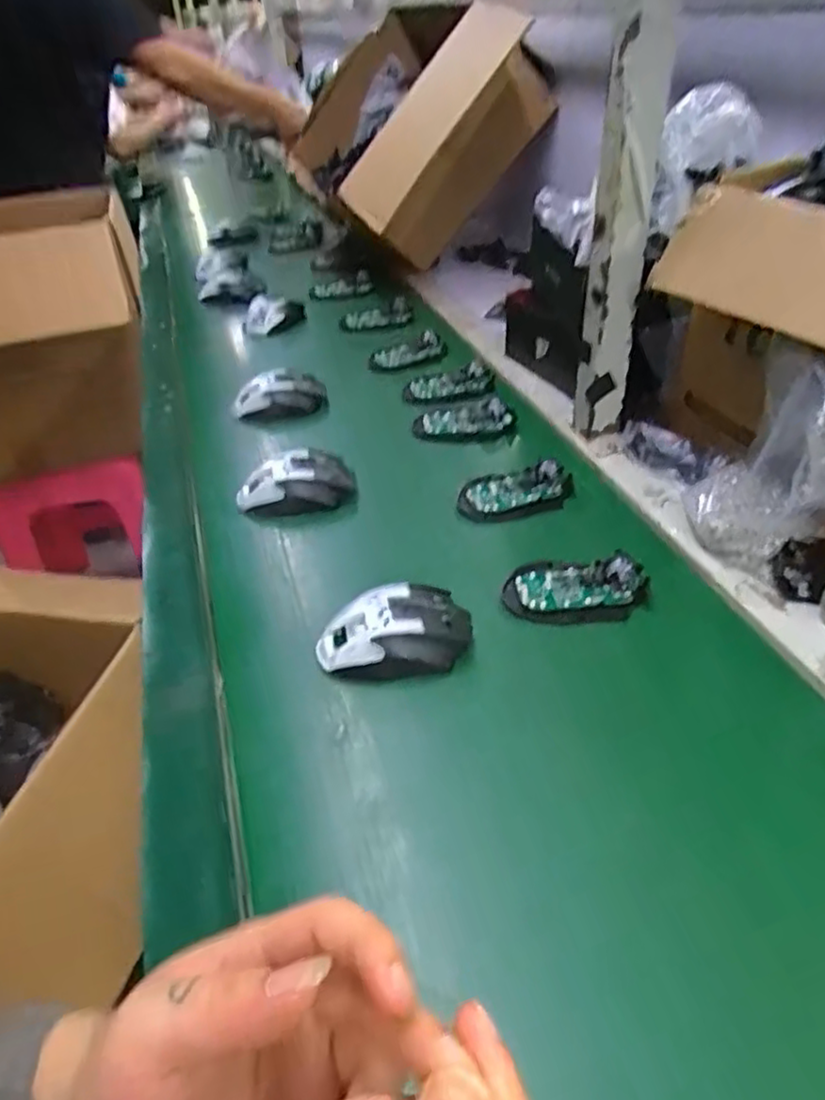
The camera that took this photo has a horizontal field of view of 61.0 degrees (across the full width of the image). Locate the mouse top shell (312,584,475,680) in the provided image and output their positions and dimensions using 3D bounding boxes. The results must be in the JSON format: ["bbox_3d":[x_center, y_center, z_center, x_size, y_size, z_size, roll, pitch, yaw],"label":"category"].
[{"bbox_3d":[-0.014,0.058,0.525,0.117,0.034,0.067,-8,39,-5],"label":"mouse top shell"}]

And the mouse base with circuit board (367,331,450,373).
[{"bbox_3d":[-0.007,-0.272,0.961,0.105,0.023,0.053,-18,41,-17],"label":"mouse base with circuit board"}]

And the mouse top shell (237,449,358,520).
[{"bbox_3d":[-0.115,-0.066,0.699,0.119,0.040,0.075,-2,39,3],"label":"mouse top shell"}]

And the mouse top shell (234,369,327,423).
[{"bbox_3d":[-0.162,-0.178,0.847,0.115,0.046,0.037,-7,39,-4],"label":"mouse top shell"}]

